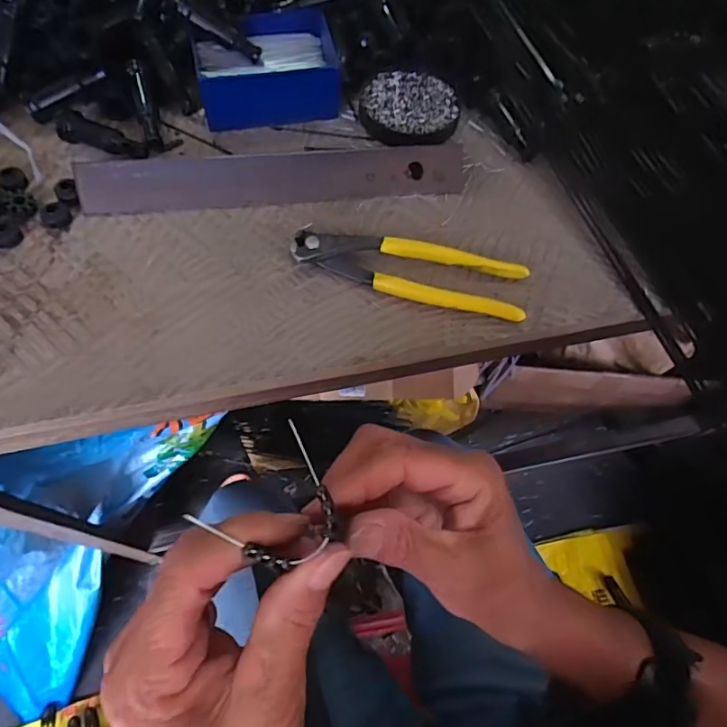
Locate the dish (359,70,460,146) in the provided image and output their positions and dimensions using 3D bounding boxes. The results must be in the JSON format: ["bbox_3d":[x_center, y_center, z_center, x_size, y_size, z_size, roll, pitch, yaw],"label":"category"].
[{"bbox_3d":[0.039,-0.218,0.453,0.082,0.013,0.073,3,65,-2],"label":"dish"}]

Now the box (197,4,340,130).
[{"bbox_3d":[-0.077,-0.243,0.440,0.116,0.042,0.088,-10,66,-8],"label":"box"}]

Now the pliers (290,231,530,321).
[{"bbox_3d":[0.032,-0.065,0.377,0.164,0.016,0.042,12,65,2],"label":"pliers"}]

